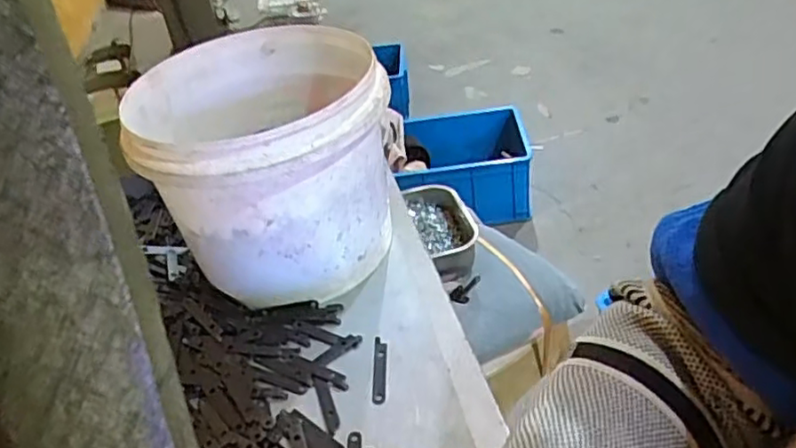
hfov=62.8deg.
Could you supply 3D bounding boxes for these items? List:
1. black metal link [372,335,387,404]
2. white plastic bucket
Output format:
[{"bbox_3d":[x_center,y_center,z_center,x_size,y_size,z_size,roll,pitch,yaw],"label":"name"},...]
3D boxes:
[{"bbox_3d":[-0.012,0.098,0.440,0.009,0.004,0.054,-5,38,5],"label":"black metal link"},{"bbox_3d":[-0.099,-0.043,0.513,0.174,0.154,0.188,-5,38,4],"label":"white plastic bucket"}]

